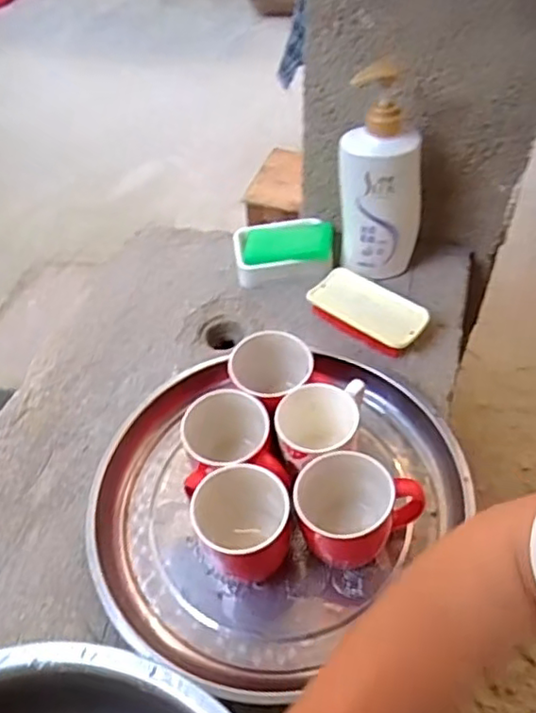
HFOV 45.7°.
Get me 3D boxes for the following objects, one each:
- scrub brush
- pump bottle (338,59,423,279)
[{"bbox_3d":[0.111,-0.052,0.716,0.131,0.029,0.068,35,60,28],"label":"scrub brush"},{"bbox_3d":[0.127,-0.205,0.711,0.093,0.229,0.077,4,51,7],"label":"pump bottle"}]

